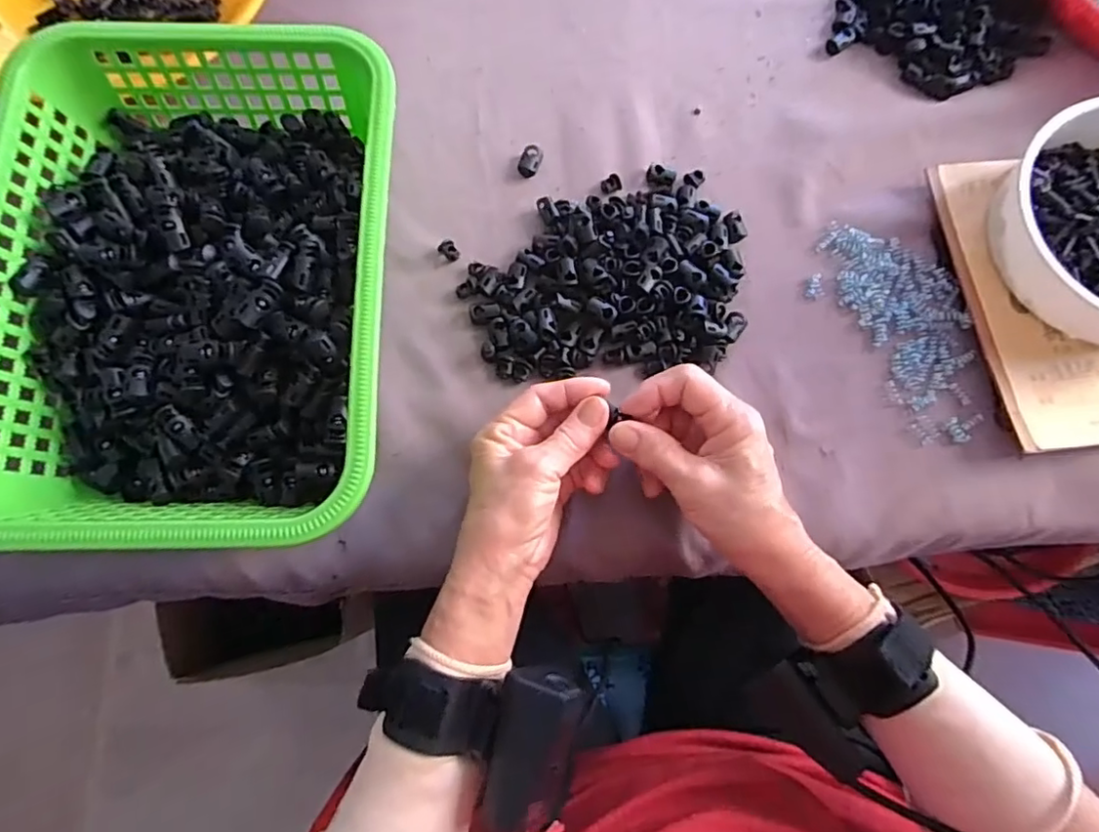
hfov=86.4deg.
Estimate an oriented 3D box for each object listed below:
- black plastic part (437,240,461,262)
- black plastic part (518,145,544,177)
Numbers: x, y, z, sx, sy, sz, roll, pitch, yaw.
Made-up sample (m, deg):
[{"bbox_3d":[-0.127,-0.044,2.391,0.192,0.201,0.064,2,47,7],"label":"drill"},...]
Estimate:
[{"bbox_3d":[-0.067,-0.113,0.398,0.013,0.008,0.011,34,79,6],"label":"black plastic part"},{"bbox_3d":[-0.014,-0.181,0.416,0.014,0.009,0.021,26,79,4],"label":"black plastic part"}]

